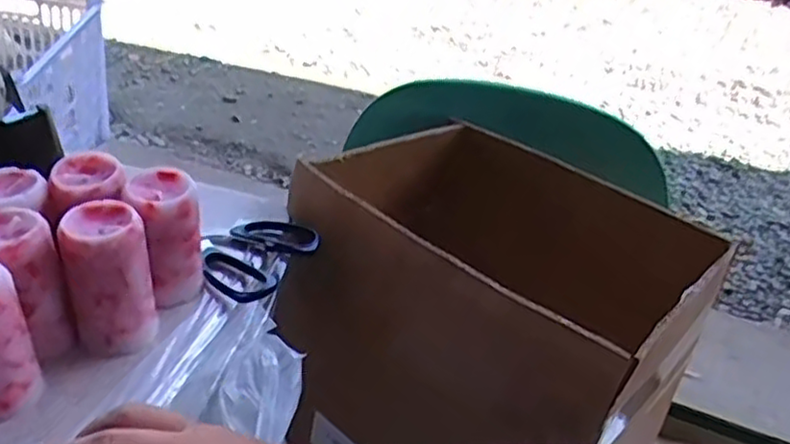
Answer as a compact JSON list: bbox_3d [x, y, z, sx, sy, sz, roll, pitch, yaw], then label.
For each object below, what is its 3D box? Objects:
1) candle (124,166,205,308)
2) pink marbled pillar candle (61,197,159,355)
[{"bbox_3d":[-0.168,0.013,0.511,0.053,0.093,0.053,-8,38,-22],"label":"candle"},{"bbox_3d":[-0.194,0.038,0.475,0.055,0.094,0.053,-8,38,-22],"label":"pink marbled pillar candle"}]

